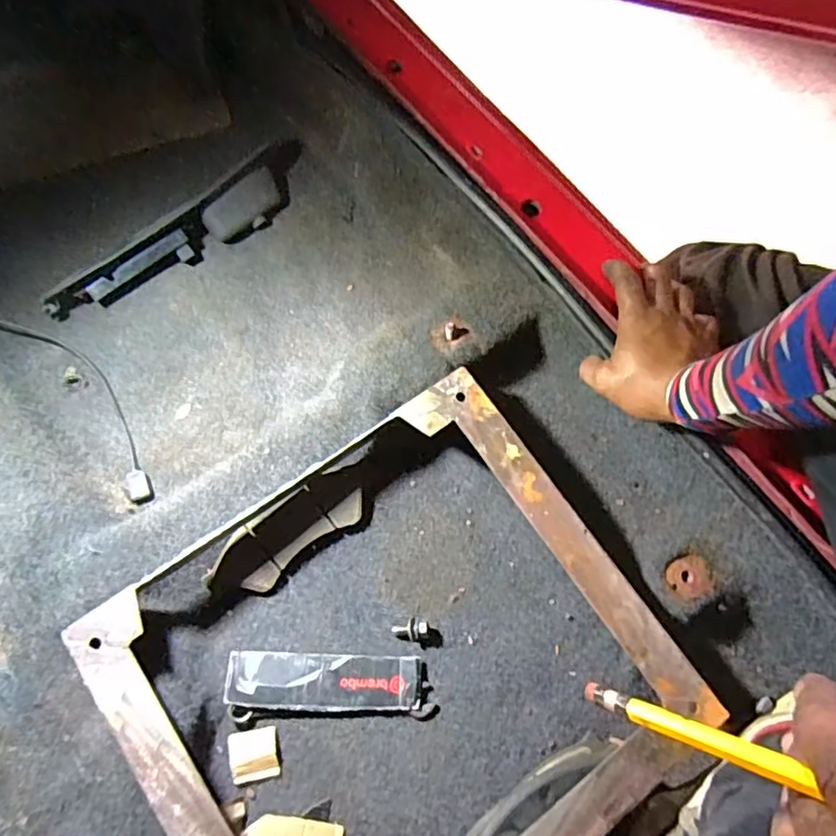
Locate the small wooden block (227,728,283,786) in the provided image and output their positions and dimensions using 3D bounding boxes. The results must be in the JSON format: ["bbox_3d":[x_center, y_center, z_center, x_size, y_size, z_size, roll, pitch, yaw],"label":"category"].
[{"bbox_3d":[-0.140,0.287,0.510,0.041,0.008,0.039,-10,74,-5],"label":"small wooden block"}]

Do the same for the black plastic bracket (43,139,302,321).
[{"bbox_3d":[-0.253,-0.203,0.661,0.071,0.044,0.324,42,76,10],"label":"black plastic bracket"}]

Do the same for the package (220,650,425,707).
[{"bbox_3d":[-0.083,0.230,0.528,0.164,0.014,0.041,2,73,-1],"label":"package"}]

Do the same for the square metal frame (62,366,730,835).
[{"bbox_3d":[-0.018,0.212,0.485,0.410,0.043,0.390,-33,77,-11],"label":"square metal frame"}]

